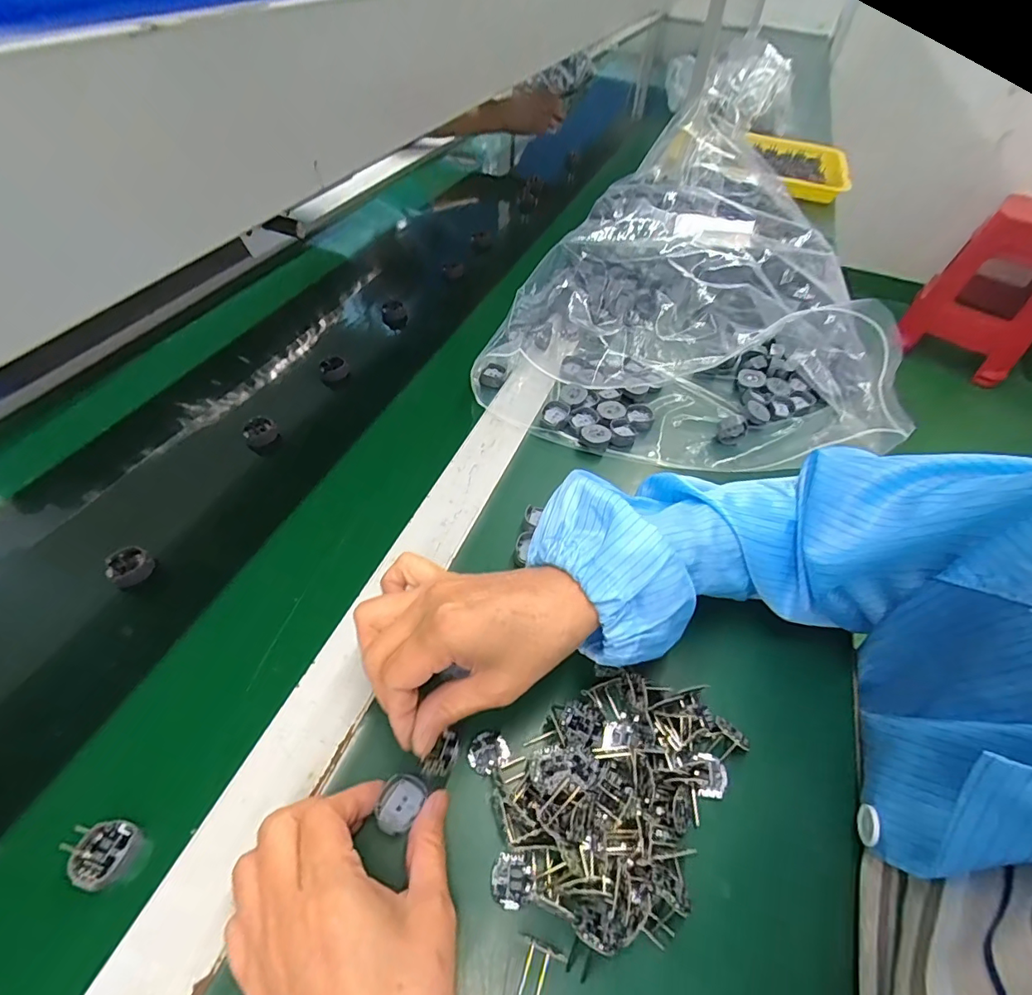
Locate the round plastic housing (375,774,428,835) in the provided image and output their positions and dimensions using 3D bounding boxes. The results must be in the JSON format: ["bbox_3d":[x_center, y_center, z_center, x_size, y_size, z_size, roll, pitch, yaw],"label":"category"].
[{"bbox_3d":[-0.064,0.168,0.280,0.022,0.007,0.029,23,53,13],"label":"round plastic housing"}]

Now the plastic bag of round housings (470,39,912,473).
[{"bbox_3d":[0.199,-0.285,0.620,0.408,0.122,0.578,10,50,2],"label":"plastic bag of round housings"}]

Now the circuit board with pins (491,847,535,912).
[{"bbox_3d":[-0.001,0.200,0.268,0.021,0.004,0.026,17,51,8],"label":"circuit board with pins"}]

